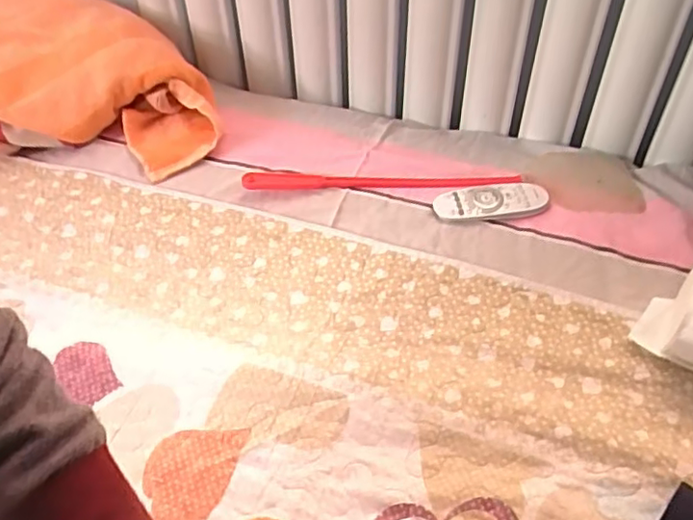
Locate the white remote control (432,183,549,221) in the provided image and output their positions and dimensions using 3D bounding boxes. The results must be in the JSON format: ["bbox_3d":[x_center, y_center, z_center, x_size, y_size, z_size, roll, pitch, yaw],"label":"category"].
[{"bbox_3d":[0.168,-0.068,0.716,0.129,0.013,0.049,-5,47,-3],"label":"white remote control"}]

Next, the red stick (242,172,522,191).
[{"bbox_3d":[0.044,-0.096,0.745,0.335,0.008,0.021,0,75,-1],"label":"red stick"}]

